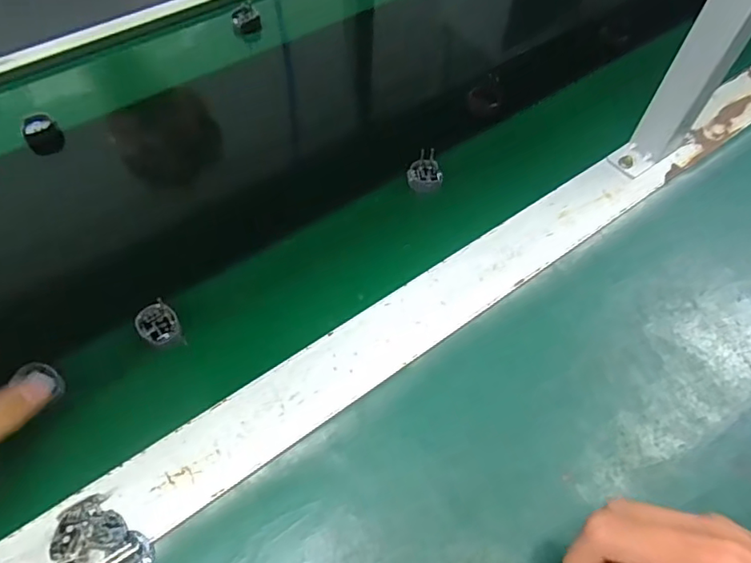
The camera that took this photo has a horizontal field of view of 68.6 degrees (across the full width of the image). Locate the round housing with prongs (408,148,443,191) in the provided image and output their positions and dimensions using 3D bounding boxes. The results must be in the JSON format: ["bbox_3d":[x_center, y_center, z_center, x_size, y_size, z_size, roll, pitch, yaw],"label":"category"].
[{"bbox_3d":[0.042,-0.092,0.462,0.028,0.020,0.031,5,57,3],"label":"round housing with prongs"}]

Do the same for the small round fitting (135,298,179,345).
[{"bbox_3d":[-0.148,0.029,0.376,0.029,0.004,0.025,46,57,6],"label":"small round fitting"}]

